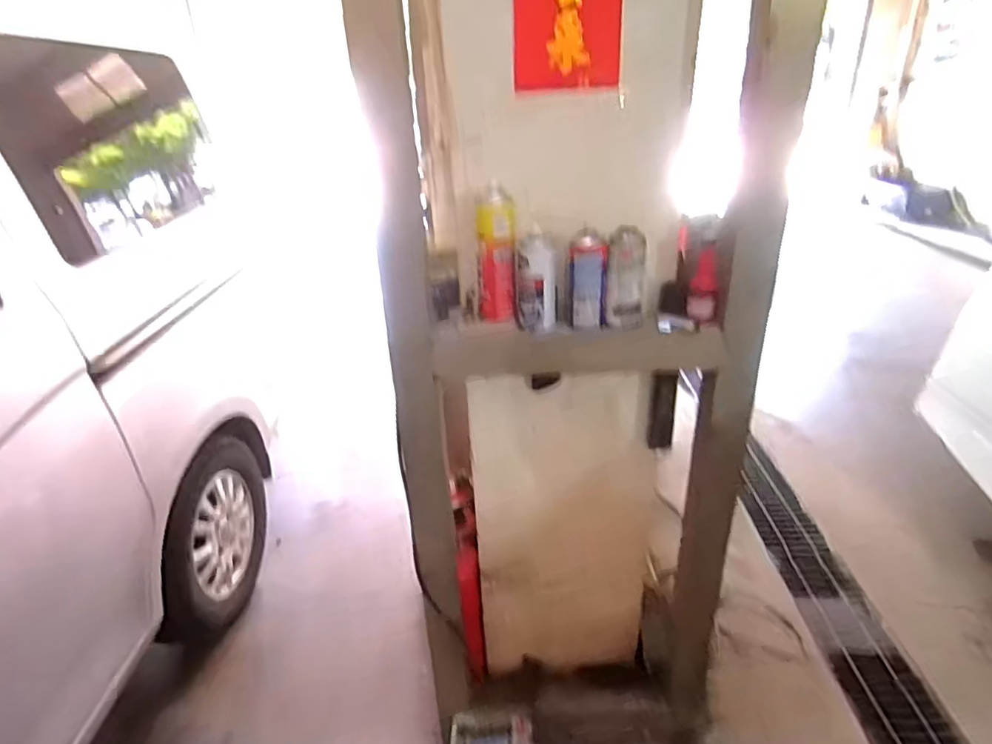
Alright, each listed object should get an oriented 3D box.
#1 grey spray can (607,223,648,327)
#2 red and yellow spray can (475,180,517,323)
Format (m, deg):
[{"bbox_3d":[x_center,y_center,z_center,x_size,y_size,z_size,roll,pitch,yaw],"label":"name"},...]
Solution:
[{"bbox_3d":[0.231,-0.165,1.002,0.063,0.169,0.053,6,28,16],"label":"grey spray can"},{"bbox_3d":[0.002,-0.206,1.004,0.064,0.227,0.049,-3,27,-2],"label":"red and yellow spray can"}]

